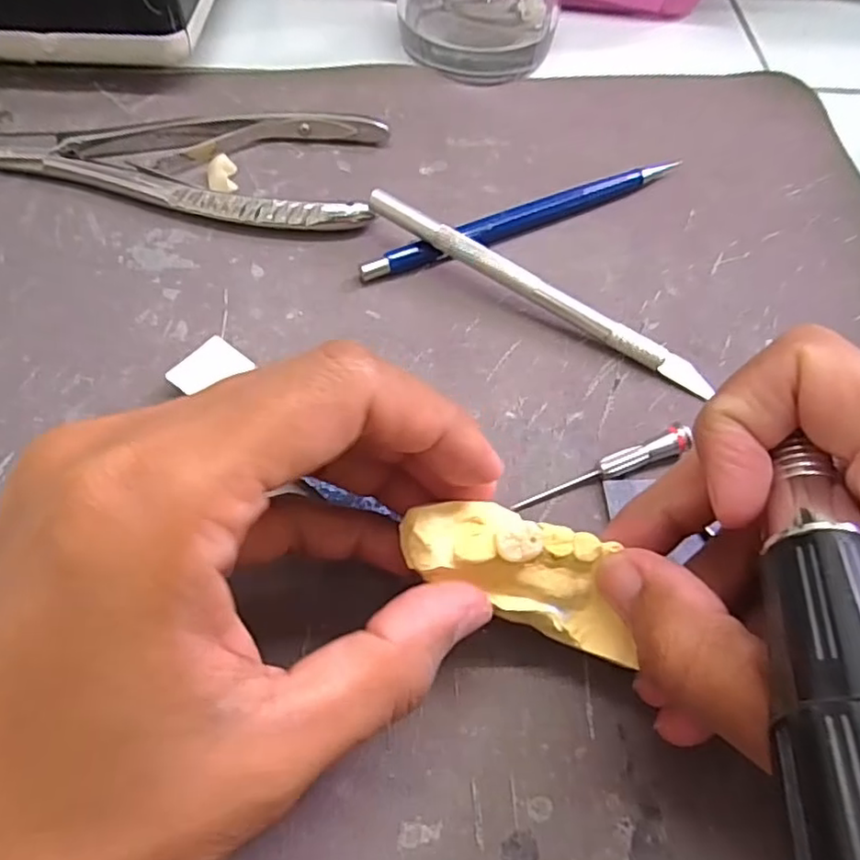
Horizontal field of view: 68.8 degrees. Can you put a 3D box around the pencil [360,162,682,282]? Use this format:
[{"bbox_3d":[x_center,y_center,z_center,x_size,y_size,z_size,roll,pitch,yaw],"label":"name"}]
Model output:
[{"bbox_3d":[0.035,-0.079,0.238,0.131,0.009,0.010,-25,63,-16],"label":"pencil"}]

